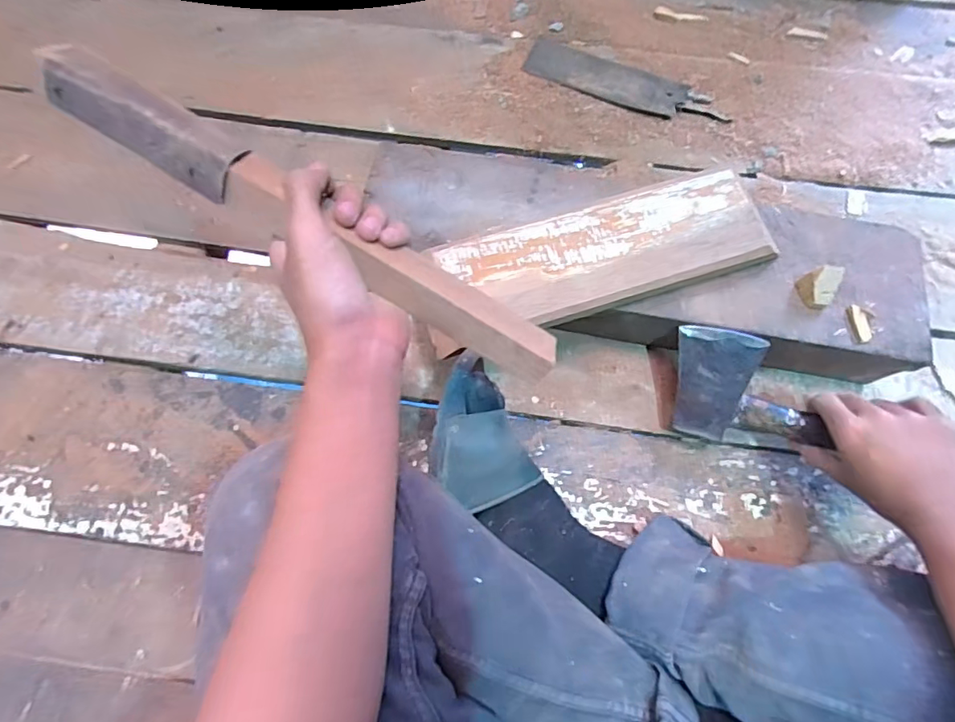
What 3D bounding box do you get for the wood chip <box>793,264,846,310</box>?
[{"bbox_3d":[0.325,-0.070,0.476,0.022,0.036,0.030,-4,71,-2],"label":"wood chip"}]

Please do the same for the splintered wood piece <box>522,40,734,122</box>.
[{"bbox_3d":[0.192,-0.364,0.667,0.260,0.010,0.061,25,74,8],"label":"splintered wood piece"}]

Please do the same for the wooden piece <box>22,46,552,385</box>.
[{"bbox_3d":[-0.087,-0.080,0.296,0.313,0.021,0.035,30,74,-12],"label":"wooden piece"}]

